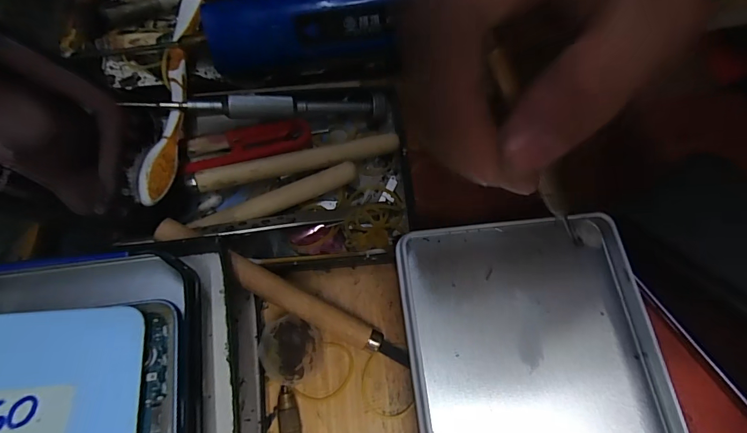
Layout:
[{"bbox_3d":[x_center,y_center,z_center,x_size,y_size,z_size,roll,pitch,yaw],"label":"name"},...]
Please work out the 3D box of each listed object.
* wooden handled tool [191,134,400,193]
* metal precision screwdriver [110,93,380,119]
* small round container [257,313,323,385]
[{"bbox_3d":[-0.037,-0.027,0.205,0.104,0.012,0.010,-14,68,-8],"label":"wooden handled tool"},{"bbox_3d":[-0.053,-0.056,0.204,0.124,0.008,0.009,-5,66,-18],"label":"metal precision screwdriver"},{"bbox_3d":[-0.036,0.059,0.179,0.024,0.015,0.028,3,66,-1],"label":"small round container"}]

